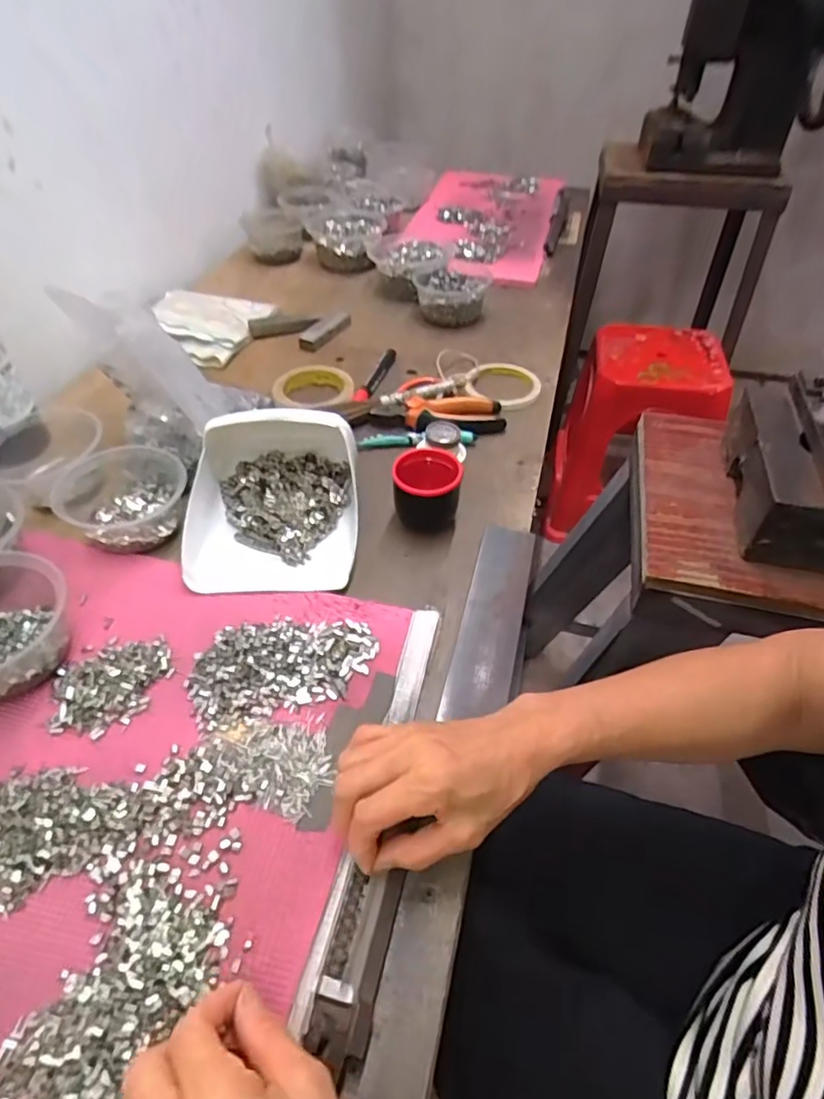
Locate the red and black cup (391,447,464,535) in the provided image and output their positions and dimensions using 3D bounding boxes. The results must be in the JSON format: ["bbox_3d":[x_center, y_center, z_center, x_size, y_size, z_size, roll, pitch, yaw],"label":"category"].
[{"bbox_3d":[0.015,-0.059,0.569,0.062,0.053,0.067,0,47,-1],"label":"red and black cup"}]

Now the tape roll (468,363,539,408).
[{"bbox_3d":[0.118,-0.210,0.753,0.092,0.018,0.103,12,48,10],"label":"tape roll"}]

